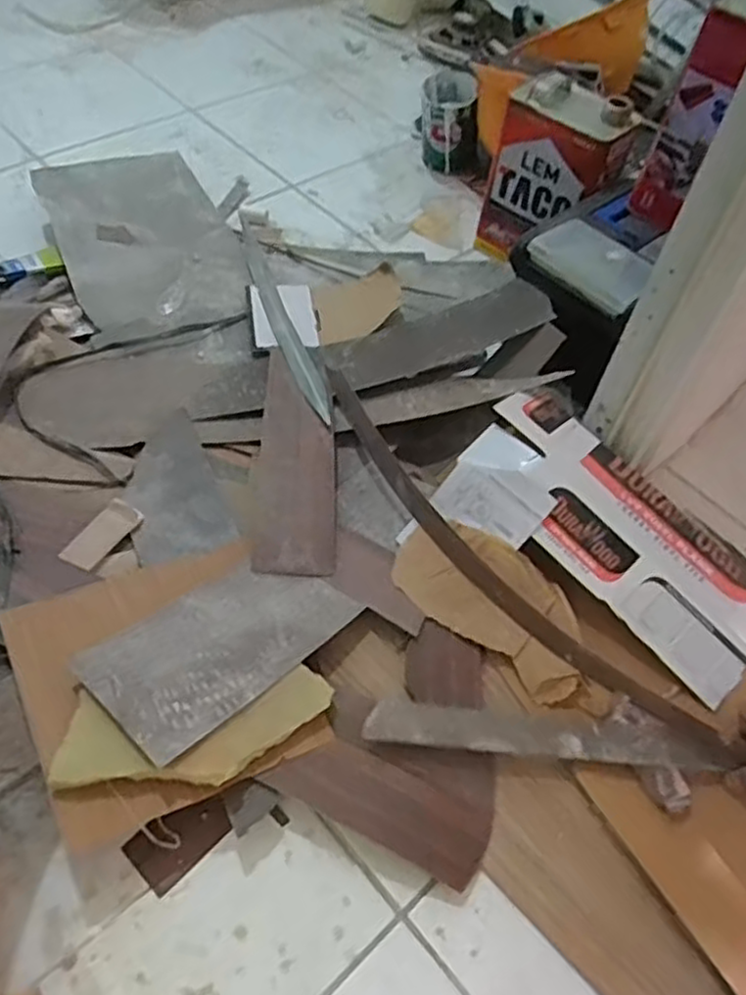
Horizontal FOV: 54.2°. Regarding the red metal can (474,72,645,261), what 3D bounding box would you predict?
[{"bbox_3d":[0.269,-0.465,1.077,0.101,0.238,0.177,-33,63,-26],"label":"red metal can"}]

